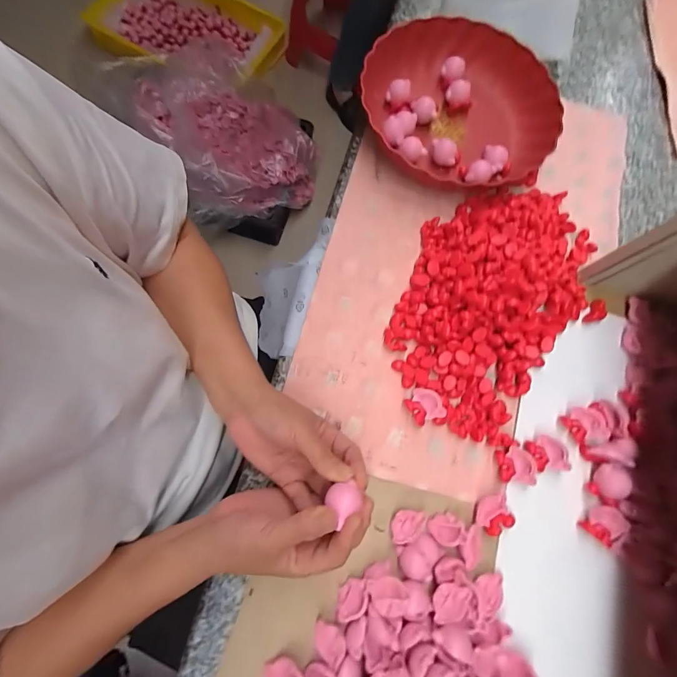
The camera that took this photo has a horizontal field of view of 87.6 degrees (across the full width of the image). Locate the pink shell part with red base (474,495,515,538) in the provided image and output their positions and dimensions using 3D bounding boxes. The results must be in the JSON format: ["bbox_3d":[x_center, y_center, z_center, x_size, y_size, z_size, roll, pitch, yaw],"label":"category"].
[{"bbox_3d":[0.151,0.174,0.348,0.036,0.013,0.031,-19,79,-10],"label":"pink shell part with red base"}]

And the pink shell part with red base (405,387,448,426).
[{"bbox_3d":[0.089,0.069,0.365,0.033,0.011,0.035,-24,80,-10],"label":"pink shell part with red base"}]

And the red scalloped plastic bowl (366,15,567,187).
[{"bbox_3d":[0.145,-0.288,0.441,0.227,0.064,0.225,1,77,-5],"label":"red scalloped plastic bowl"}]

